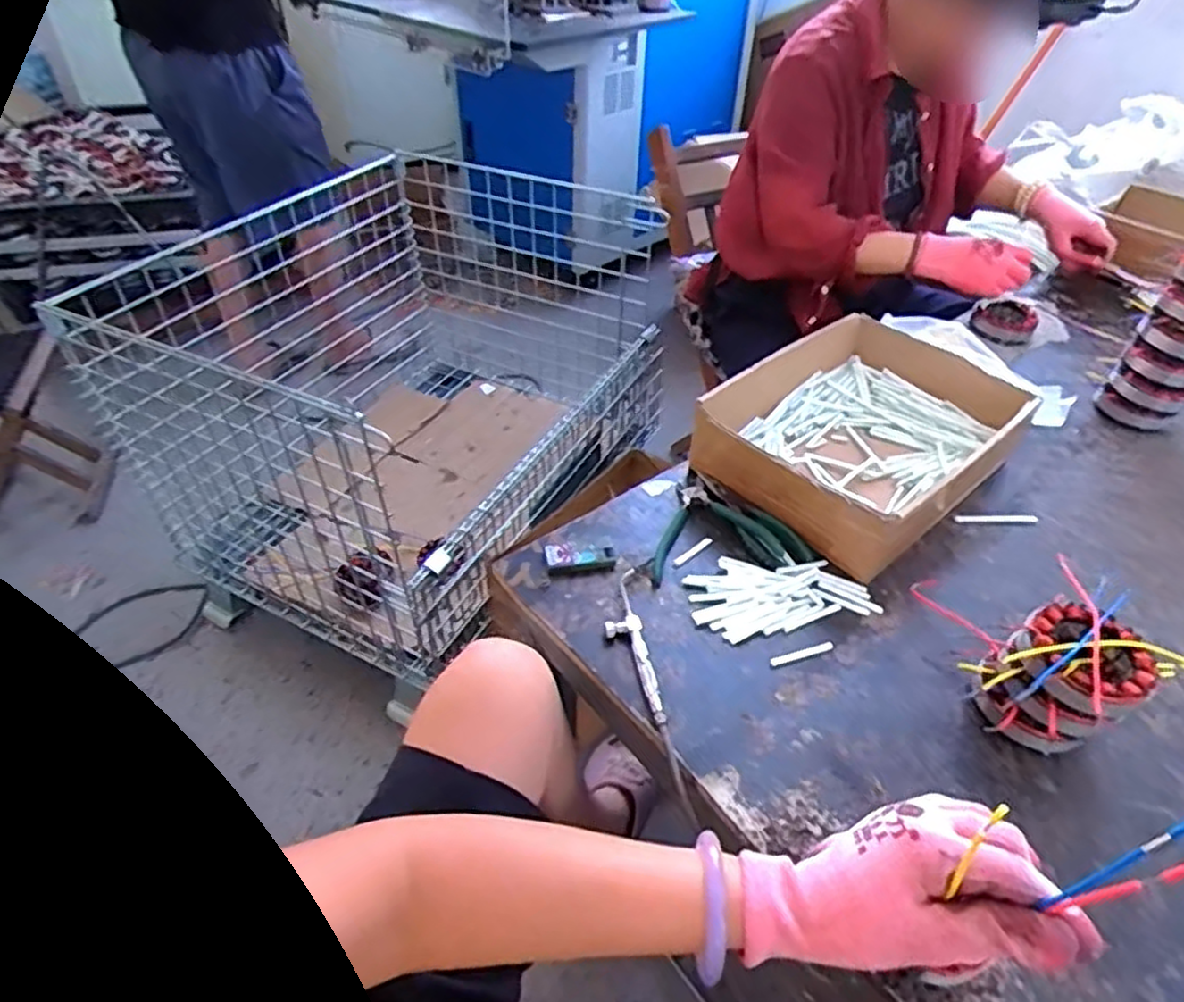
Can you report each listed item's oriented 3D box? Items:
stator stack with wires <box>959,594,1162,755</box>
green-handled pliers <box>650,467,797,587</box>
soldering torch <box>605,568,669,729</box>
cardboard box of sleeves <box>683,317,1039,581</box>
[{"bbox_3d":[0.359,0.140,0.554,0.104,0.090,0.095,-17,45,-18],"label":"stator stack with wires"},{"bbox_3d":[0.114,0.018,0.735,0.133,0.015,0.156,-6,42,-7],"label":"green-handled pliers"},{"bbox_3d":[0.033,0.125,0.631,0.035,0.016,0.165,-6,42,-7],"label":"soldering torch"},{"bbox_3d":[0.312,-0.084,0.806,0.363,0.084,0.242,-31,51,-30],"label":"cardboard box of sleeves"}]

